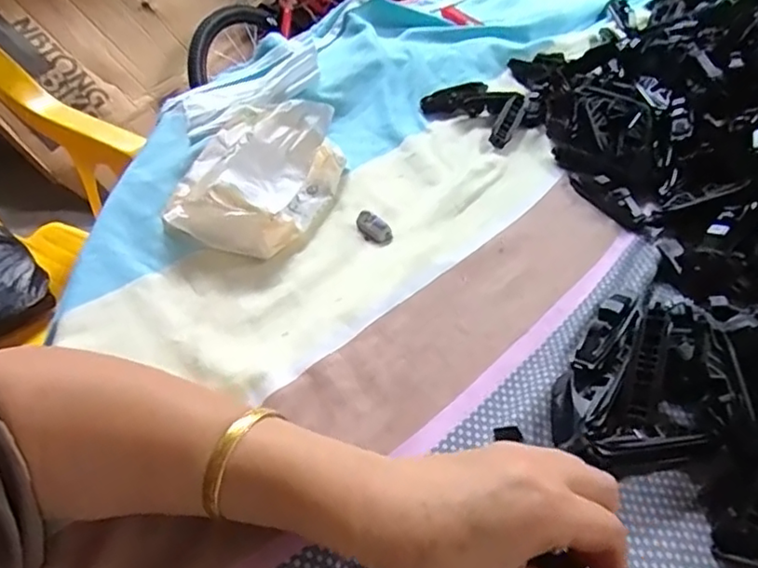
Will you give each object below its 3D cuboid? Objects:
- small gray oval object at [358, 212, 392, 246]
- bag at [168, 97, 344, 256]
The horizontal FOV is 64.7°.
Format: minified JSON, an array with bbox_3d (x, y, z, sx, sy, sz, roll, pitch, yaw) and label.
[{"bbox_3d":[-0.004,-0.044,0.456,0.018,0.009,0.033,-22,49,-22],"label":"small gray oval object"},{"bbox_3d":[-0.099,-0.087,0.471,0.117,0.047,0.148,17,46,15],"label":"bag"}]

